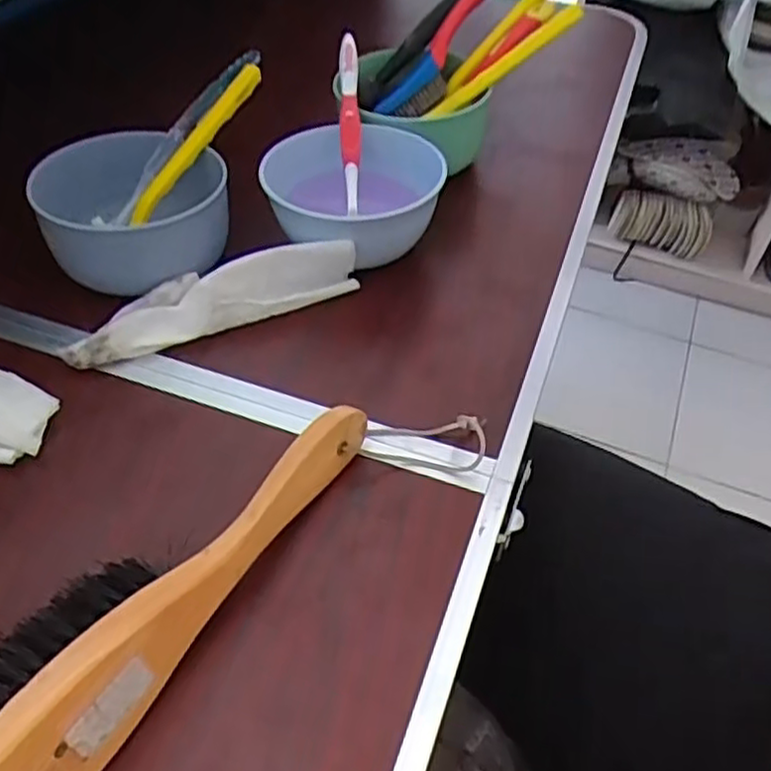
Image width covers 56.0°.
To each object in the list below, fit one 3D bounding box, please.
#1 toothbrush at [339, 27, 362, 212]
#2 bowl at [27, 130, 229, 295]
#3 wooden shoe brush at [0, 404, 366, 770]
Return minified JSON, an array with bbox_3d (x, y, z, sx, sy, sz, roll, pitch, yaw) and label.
[{"bbox_3d":[-0.023,-0.174,0.474,0.013,0.017,0.144,0,72,-5],"label":"toothbrush"},{"bbox_3d":[-0.148,-0.105,0.432,0.107,0.053,0.112,-5,49,-8],"label":"bowl"},{"bbox_3d":[-0.092,0.084,0.282,0.052,0.048,0.231,28,52,20],"label":"wooden shoe brush"}]

